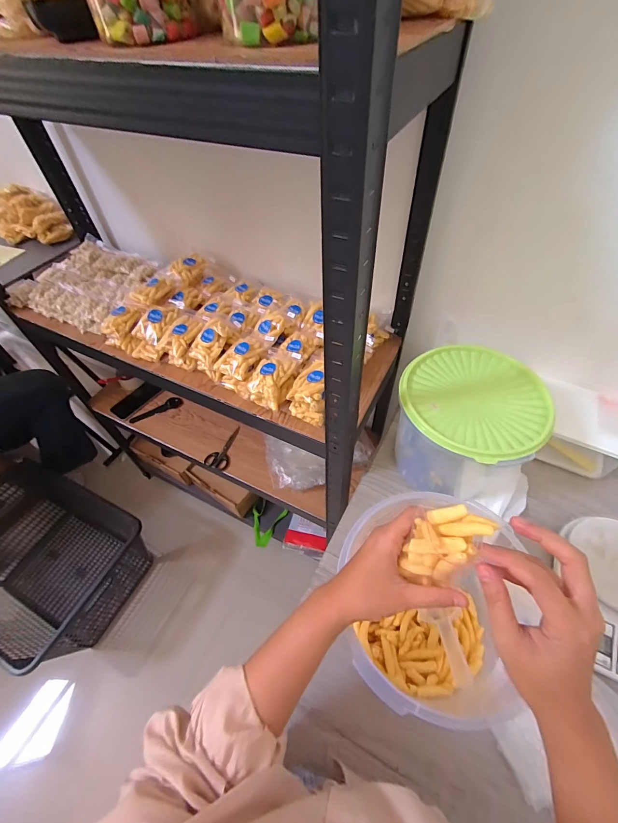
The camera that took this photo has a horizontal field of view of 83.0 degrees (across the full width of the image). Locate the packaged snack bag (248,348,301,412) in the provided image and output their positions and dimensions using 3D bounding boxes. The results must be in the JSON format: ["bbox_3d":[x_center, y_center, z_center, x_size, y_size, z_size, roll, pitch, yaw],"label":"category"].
[{"bbox_3d":[-0.063,-0.061,0.631,0.072,0.059,0.106,24,57,20],"label":"packaged snack bag"}]

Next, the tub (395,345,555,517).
[{"bbox_3d":[0.247,0.030,0.579,0.207,0.185,0.217,11,54,12],"label":"tub"}]

